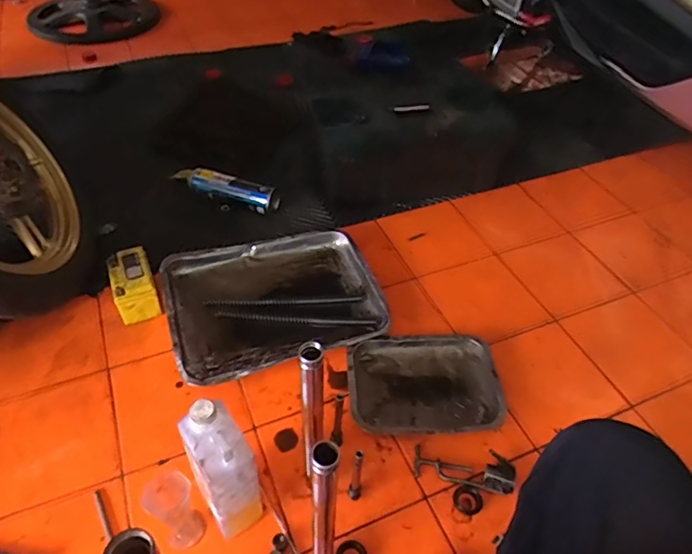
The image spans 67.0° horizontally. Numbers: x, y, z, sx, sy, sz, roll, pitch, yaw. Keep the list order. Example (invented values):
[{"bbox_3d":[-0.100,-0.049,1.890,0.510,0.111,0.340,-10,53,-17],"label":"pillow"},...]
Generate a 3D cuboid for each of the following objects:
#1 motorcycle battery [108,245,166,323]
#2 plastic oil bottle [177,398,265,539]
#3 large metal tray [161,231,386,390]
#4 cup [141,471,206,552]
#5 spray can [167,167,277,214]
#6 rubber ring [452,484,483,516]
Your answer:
[{"bbox_3d":[-0.394,0.016,0.973,0.073,0.085,0.115,-16,49,-17],"label":"motorcycle battery"},{"bbox_3d":[-0.152,0.252,0.658,0.072,0.221,0.099,-22,51,-22],"label":"plastic oil bottle"},{"bbox_3d":[-0.134,0.039,0.981,0.379,0.049,0.297,-15,48,-16],"label":"large metal tray"},{"bbox_3d":[-0.217,0.300,0.670,0.056,0.112,0.058,-31,54,-28],"label":"cup"},{"bbox_3d":[-0.278,-0.199,1.194,0.255,0.058,0.049,15,47,12],"label":"spray can"},{"bbox_3d":[0.176,0.321,0.754,0.041,0.006,0.038,1,46,-1],"label":"rubber ring"}]

